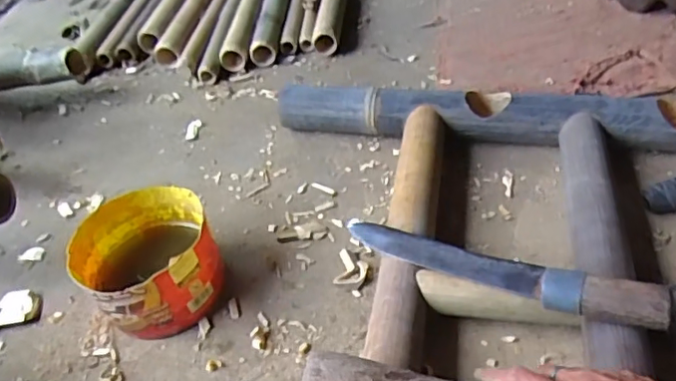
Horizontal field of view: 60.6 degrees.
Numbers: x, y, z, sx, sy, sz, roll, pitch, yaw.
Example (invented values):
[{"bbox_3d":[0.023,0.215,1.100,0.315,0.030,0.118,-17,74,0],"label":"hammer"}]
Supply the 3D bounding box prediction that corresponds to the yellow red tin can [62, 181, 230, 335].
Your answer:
[{"bbox_3d":[-0.220,0.086,0.687,0.146,0.101,0.151,-4,42,4],"label":"yellow red tin can"}]

